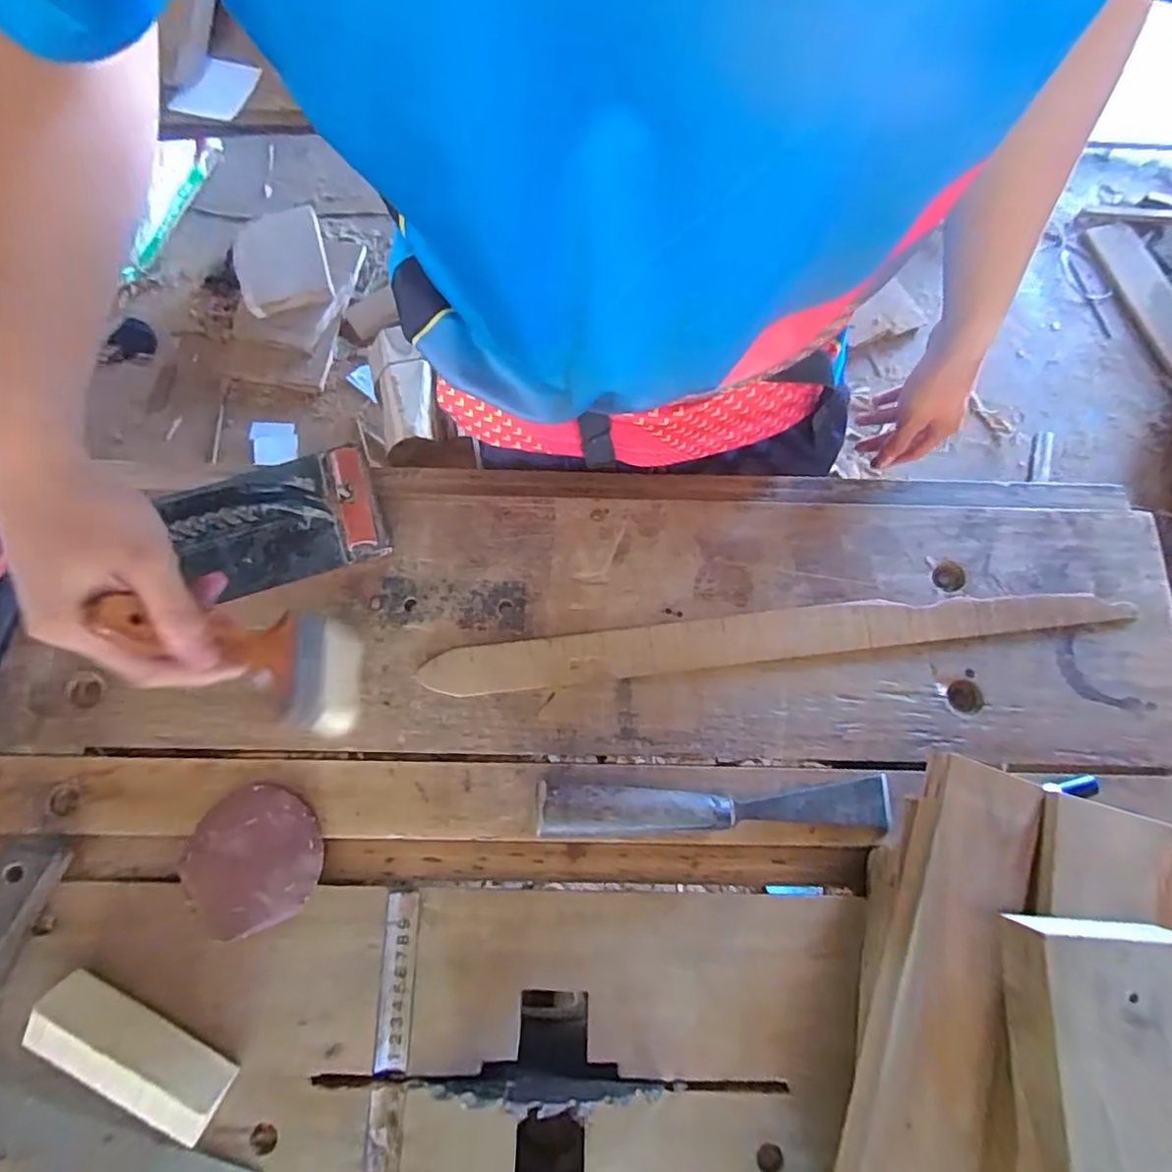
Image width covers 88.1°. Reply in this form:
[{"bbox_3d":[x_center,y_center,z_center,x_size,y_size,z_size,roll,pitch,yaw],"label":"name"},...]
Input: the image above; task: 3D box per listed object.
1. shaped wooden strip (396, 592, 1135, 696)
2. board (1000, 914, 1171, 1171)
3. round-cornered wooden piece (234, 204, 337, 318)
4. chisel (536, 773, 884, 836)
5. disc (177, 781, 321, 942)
[{"bbox_3d":[0.139,0.039,0.466,0.522,0.011,0.044,-5,78,-2],"label":"shaped wooden strip"},{"bbox_3d":[0.277,0.270,0.310,0.091,0.039,0.178,4,75,0],"label":"board"},{"bbox_3d":[-0.749,-0.799,1.485,0.212,0.033,0.271,-16,76,-5],"label":"round-cornered wooden piece"},{"bbox_3d":[0.092,0.153,0.422,0.249,0.036,0.033,0,77,-1],"label":"chisel"},{"bbox_3d":[-0.235,0.190,0.422,0.094,0.016,0.091,0,77,-1],"label":"disc"}]

